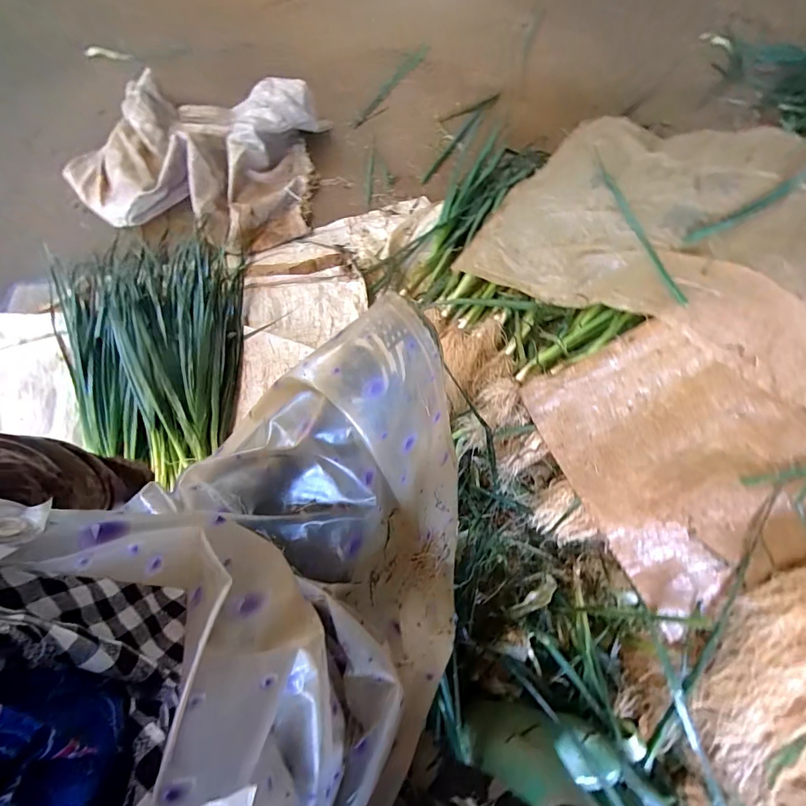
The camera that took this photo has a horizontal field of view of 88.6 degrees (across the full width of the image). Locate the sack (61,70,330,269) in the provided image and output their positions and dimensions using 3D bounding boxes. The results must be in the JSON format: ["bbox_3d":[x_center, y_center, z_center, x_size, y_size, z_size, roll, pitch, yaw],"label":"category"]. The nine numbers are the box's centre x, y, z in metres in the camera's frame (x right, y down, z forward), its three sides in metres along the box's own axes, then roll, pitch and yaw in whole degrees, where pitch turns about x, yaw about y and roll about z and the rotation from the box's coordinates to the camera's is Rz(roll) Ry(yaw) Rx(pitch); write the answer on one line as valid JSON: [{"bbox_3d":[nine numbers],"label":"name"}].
[{"bbox_3d":[-0.533,-0.625,1.036,0.616,0.148,0.417,10,67,5],"label":"sack"}]

